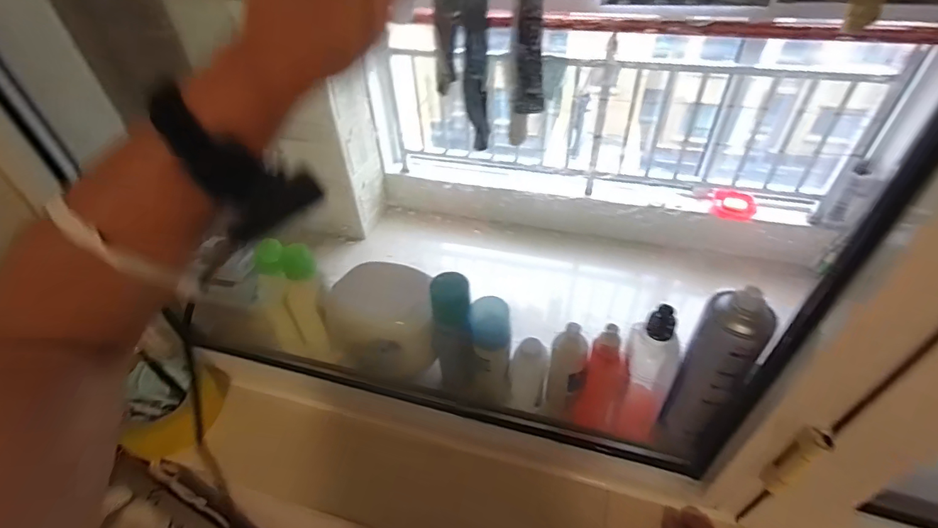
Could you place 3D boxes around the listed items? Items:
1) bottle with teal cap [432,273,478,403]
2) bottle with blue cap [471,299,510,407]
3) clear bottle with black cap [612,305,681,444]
[{"bbox_3d":[-0.021,0.103,0.599,0.055,0.204,0.048,-5,43,-1],"label":"bottle with teal cap"},{"bbox_3d":[0.027,0.122,0.592,0.057,0.172,0.044,4,44,8],"label":"bottle with blue cap"},{"bbox_3d":[0.222,0.135,0.548,0.071,0.206,0.080,18,47,21],"label":"clear bottle with black cap"}]

